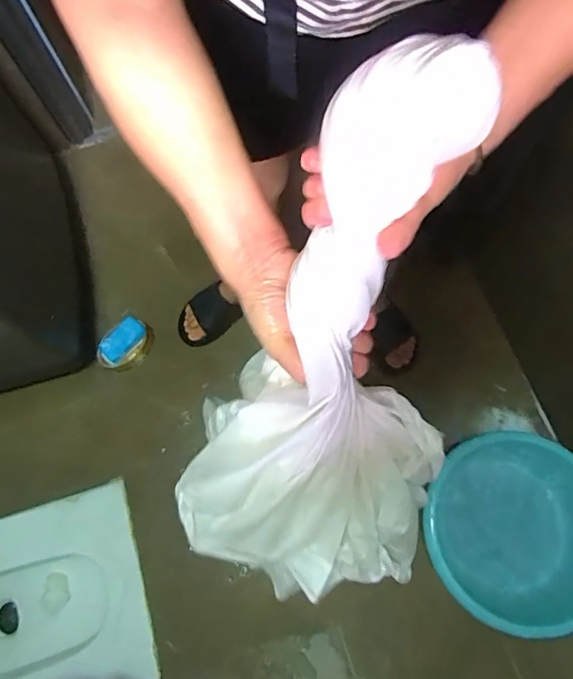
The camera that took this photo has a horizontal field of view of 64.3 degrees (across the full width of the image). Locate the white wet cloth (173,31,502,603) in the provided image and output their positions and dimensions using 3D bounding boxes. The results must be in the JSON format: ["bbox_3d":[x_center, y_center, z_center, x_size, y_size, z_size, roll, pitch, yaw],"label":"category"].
[{"bbox_3d":[0.030,0.030,0.355,0.204,0.444,0.093,15,28,6],"label":"white wet cloth"}]

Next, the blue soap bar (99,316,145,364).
[{"bbox_3d":[-0.389,0.001,1.083,0.067,0.025,0.114,44,79,4],"label":"blue soap bar"}]

